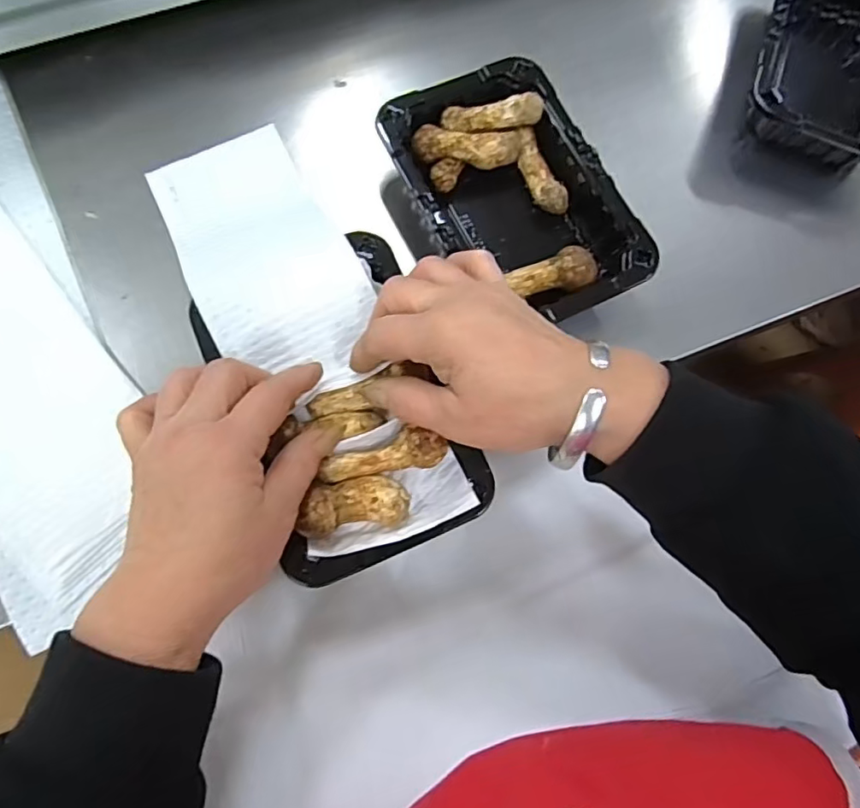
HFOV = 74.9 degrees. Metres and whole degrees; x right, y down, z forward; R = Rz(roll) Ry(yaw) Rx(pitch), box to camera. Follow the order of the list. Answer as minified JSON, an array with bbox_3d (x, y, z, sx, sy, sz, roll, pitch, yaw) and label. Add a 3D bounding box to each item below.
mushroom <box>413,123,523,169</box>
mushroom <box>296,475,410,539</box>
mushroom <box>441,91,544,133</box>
[{"bbox_3d":[0.027,-0.179,0.390,0.073,0.018,0.022,4,76,-3],"label":"mushroom"},{"bbox_3d":[-0.040,0.054,0.305,0.055,0.021,0.029,-8,77,-6],"label":"mushroom"},{"bbox_3d":[0.043,-0.199,0.390,0.068,0.022,0.018,-8,77,-6],"label":"mushroom"}]

